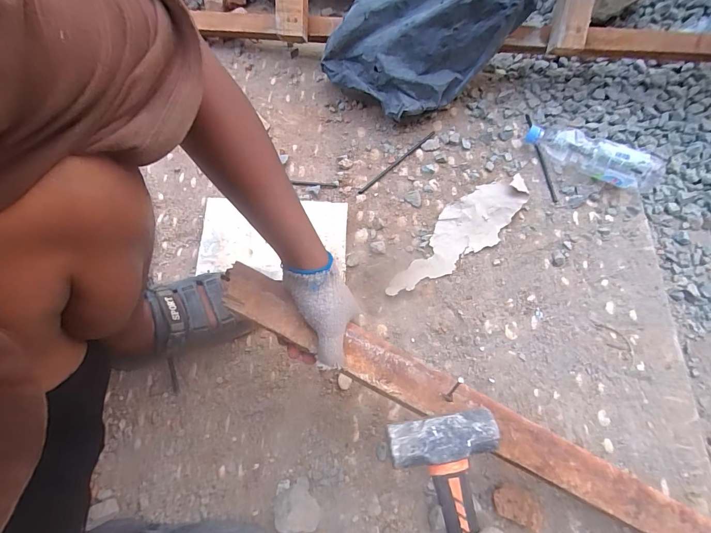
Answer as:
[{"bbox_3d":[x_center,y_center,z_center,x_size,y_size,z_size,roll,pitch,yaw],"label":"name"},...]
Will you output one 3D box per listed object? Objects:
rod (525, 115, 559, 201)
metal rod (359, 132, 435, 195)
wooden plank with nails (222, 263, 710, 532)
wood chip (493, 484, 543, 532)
[{"bbox_3d":[0.372,-0.221,0.707,0.015,0.011,0.207,-6,70,-2],"label":"rod"},{"bbox_3d":[0.085,-0.210,0.700,0.206,0.009,0.009,-39,75,-13],"label":"metal rod"},{"bbox_3d":[0.200,0.211,0.422,0.796,0.019,0.056,29,72,-1],"label":"wooden plank with nails"},{"bbox_3d":[0.224,0.332,0.490,0.056,0.034,0.040,18,71,7],"label":"wood chip"}]

